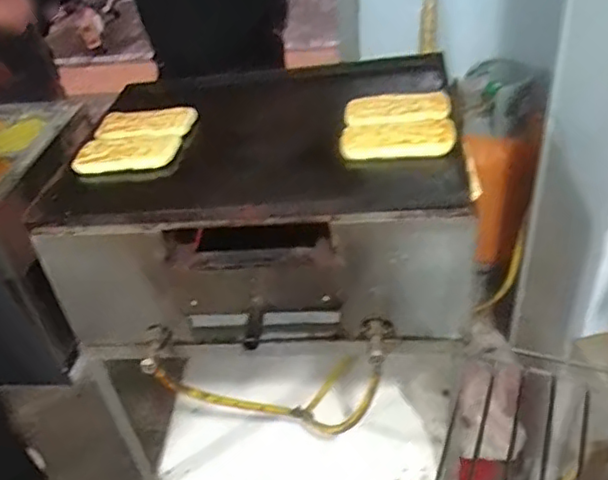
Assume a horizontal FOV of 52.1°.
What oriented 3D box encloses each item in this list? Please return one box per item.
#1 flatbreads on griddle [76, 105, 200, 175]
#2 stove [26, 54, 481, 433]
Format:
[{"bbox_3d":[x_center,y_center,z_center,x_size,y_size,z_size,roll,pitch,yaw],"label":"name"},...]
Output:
[{"bbox_3d":[-0.305,-0.184,1.105,0.174,0.022,0.196,2,38,10],"label":"flatbreads on griddle"},{"bbox_3d":[-0.062,-0.074,1.143,0.689,0.308,0.524,-2,38,6],"label":"stove"}]

